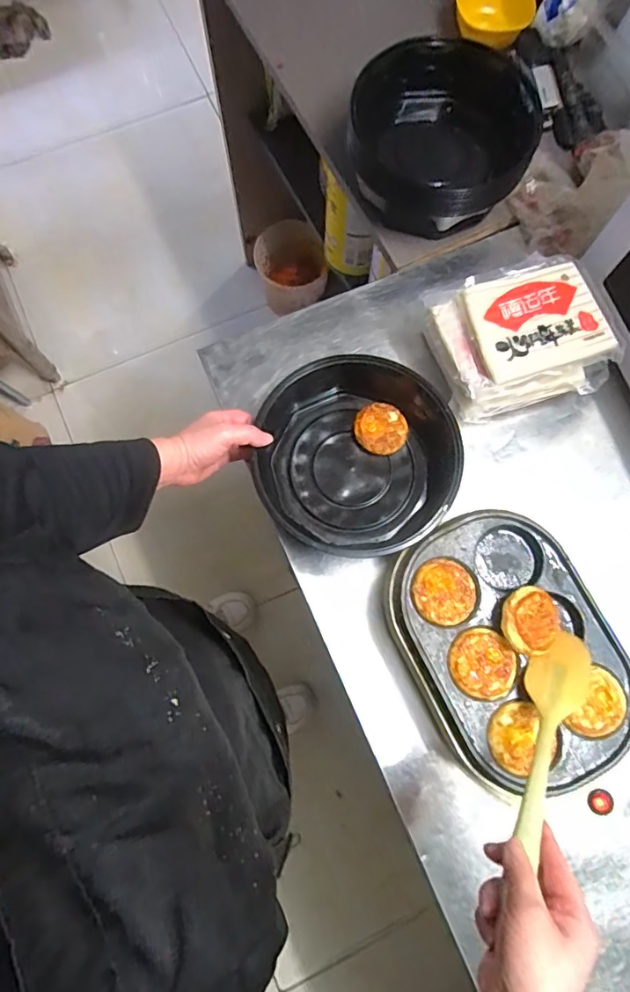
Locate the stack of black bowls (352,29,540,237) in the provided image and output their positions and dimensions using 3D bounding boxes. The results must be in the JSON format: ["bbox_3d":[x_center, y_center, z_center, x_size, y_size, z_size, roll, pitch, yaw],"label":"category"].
[{"bbox_3d":[0.156,-0.456,0.659,0.217,0.088,0.245,12,77,2],"label":"stack of black bowls"}]

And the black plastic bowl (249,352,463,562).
[{"bbox_3d":[0.047,-0.043,0.589,0.213,0.068,0.216,1,77,0],"label":"black plastic bowl"}]

